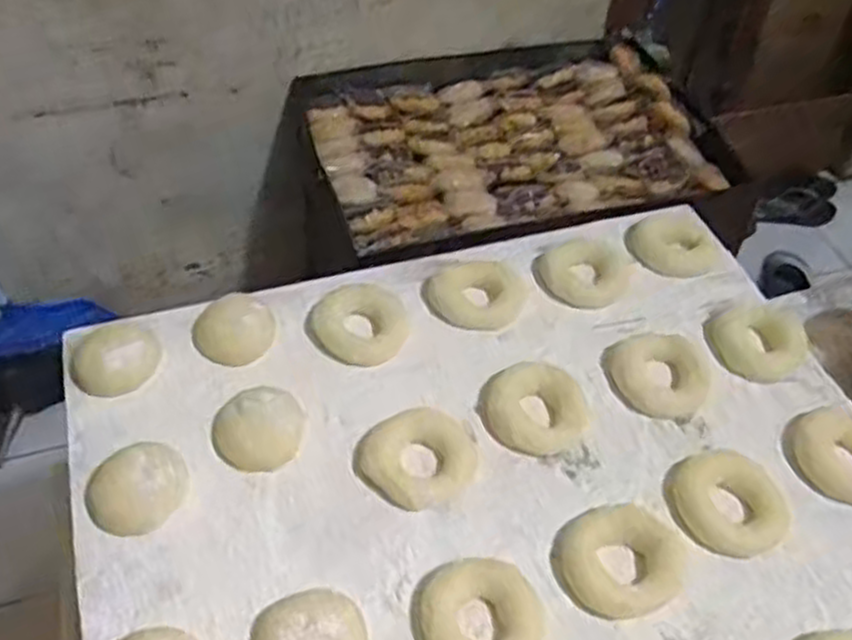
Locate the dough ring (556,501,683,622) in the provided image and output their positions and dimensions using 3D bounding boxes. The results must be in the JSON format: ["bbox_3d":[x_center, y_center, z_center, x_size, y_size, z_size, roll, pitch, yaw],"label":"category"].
[{"bbox_3d":[0.128,0.156,0.525,0.084,0.019,0.073,-14,49,-13],"label":"dough ring"}]

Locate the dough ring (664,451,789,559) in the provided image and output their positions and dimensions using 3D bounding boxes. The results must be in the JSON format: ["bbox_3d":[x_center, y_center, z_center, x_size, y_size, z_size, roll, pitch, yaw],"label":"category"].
[{"bbox_3d":[0.209,0.127,0.559,0.078,0.010,0.075,0,47,-1],"label":"dough ring"}]

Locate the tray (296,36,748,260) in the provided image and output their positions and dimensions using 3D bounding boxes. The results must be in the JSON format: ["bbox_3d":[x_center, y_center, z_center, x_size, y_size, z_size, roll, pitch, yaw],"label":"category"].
[{"bbox_3d":[0.145,-0.330,1.406,0.679,0.060,0.469,-12,48,-11],"label":"tray"}]

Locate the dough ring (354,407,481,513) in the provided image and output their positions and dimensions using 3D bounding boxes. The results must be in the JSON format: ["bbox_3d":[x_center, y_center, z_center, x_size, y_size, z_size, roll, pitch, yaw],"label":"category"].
[{"bbox_3d":[-0.004,0.097,0.565,0.079,0.018,0.067,-26,53,-23],"label":"dough ring"}]

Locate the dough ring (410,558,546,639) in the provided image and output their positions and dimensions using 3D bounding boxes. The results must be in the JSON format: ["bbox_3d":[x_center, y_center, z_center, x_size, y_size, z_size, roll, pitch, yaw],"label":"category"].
[{"bbox_3d":[0.033,0.186,0.500,0.077,0.018,0.075,0,47,-1],"label":"dough ring"}]

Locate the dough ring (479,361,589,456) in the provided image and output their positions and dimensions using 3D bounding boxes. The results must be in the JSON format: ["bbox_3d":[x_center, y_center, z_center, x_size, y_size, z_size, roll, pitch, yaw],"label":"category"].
[{"bbox_3d":[0.080,0.065,0.598,0.076,0.020,0.068,-6,47,-6],"label":"dough ring"}]

